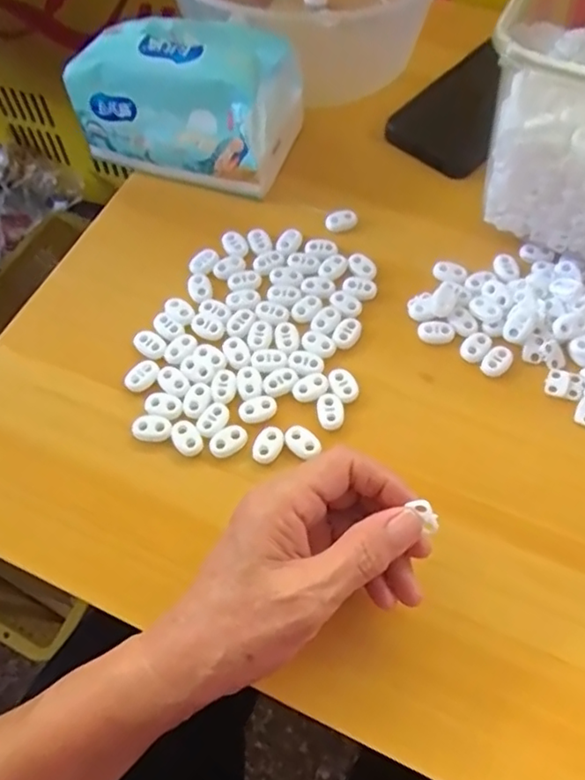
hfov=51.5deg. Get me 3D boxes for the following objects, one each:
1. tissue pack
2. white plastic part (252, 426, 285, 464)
[{"bbox_3d":[-0.068,-0.214,0.434,0.136,0.088,0.109,25,65,13],"label":"tissue pack"},{"bbox_3d":[-0.014,0.031,0.347,0.016,0.004,0.023,30,66,16],"label":"white plastic part"}]

